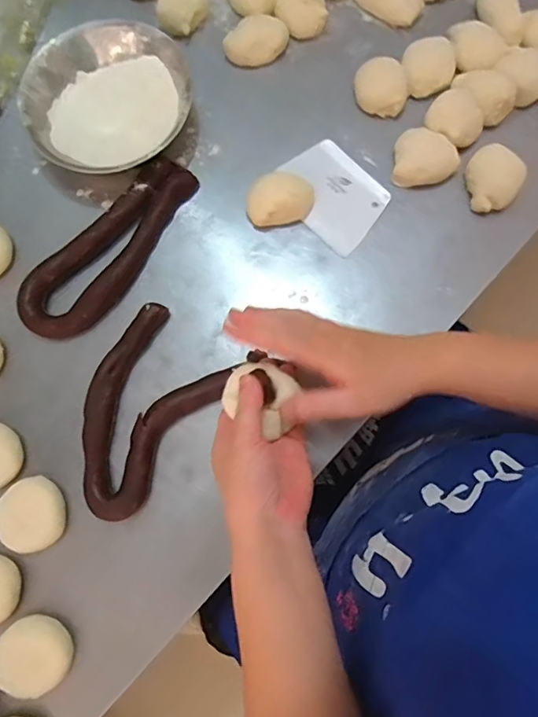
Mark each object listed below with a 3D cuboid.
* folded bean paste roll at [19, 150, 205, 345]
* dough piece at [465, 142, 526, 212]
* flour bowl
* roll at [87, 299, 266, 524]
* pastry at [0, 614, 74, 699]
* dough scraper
[{"bbox_3d":[-0.173,-0.123,0.561,0.081,0.024,0.237,39,83,10],"label":"folded bean paste roll"},{"bbox_3d":[0.243,-0.194,0.555,0.058,0.028,0.064,29,81,9],"label":"dough piece"},{"bbox_3d":[-0.182,-0.294,0.587,0.184,0.047,0.175,-1,78,3],"label":"flour bowl"},{"bbox_3d":[-0.128,0.048,0.525,0.120,0.027,0.212,35,82,10],"label":"roll"},{"bbox_3d":[-0.220,0.277,0.474,0.065,0.026,0.065,-1,78,3],"label":"pastry"},{"bbox_3d":[0.072,-0.187,0.576,0.092,0.011,0.123,-45,84,-2],"label":"dough scraper"}]

